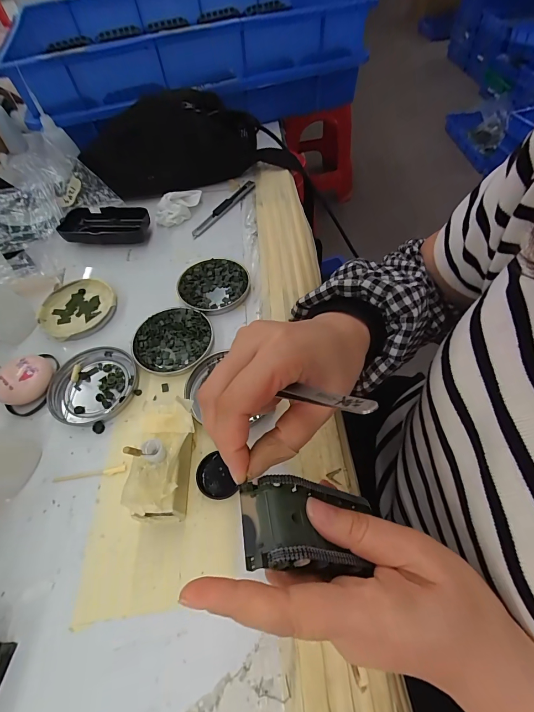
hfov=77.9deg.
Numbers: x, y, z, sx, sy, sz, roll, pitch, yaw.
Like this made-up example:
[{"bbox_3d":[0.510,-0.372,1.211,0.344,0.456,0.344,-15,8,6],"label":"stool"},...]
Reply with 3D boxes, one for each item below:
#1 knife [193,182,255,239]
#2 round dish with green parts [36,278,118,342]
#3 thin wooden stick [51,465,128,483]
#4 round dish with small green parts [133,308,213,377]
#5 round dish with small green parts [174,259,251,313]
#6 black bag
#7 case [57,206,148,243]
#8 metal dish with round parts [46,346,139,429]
[{"bbox_3d":[-0.058,-0.203,0.450,0.017,0.007,0.131,29,64,21],"label":"knife"},{"bbox_3d":[-0.209,-0.054,0.365,0.078,0.011,0.085,-2,57,3],"label":"round dish with green parts"},{"bbox_3d":[-0.143,0.096,0.265,0.058,0.004,0.006,-10,57,-2],"label":"thin wooden stick"},{"bbox_3d":[-0.094,-0.016,0.330,0.077,0.010,0.073,-2,57,3],"label":"round dish with small green parts"},{"bbox_3d":[-0.059,-0.080,0.369,0.077,0.012,0.080,-2,57,3],"label":"round dish with small green parts"},{"bbox_3d":[-0.140,-0.314,0.489,0.232,0.114,0.118,-22,59,-10],"label":"black bag"},{"bbox_3d":[-0.210,-0.163,0.425,0.109,0.025,0.060,6,58,8],"label":"case"},{"bbox_3d":[-0.162,0.026,0.309,0.077,0.009,0.074,-2,57,3],"label":"metal dish with round parts"}]

